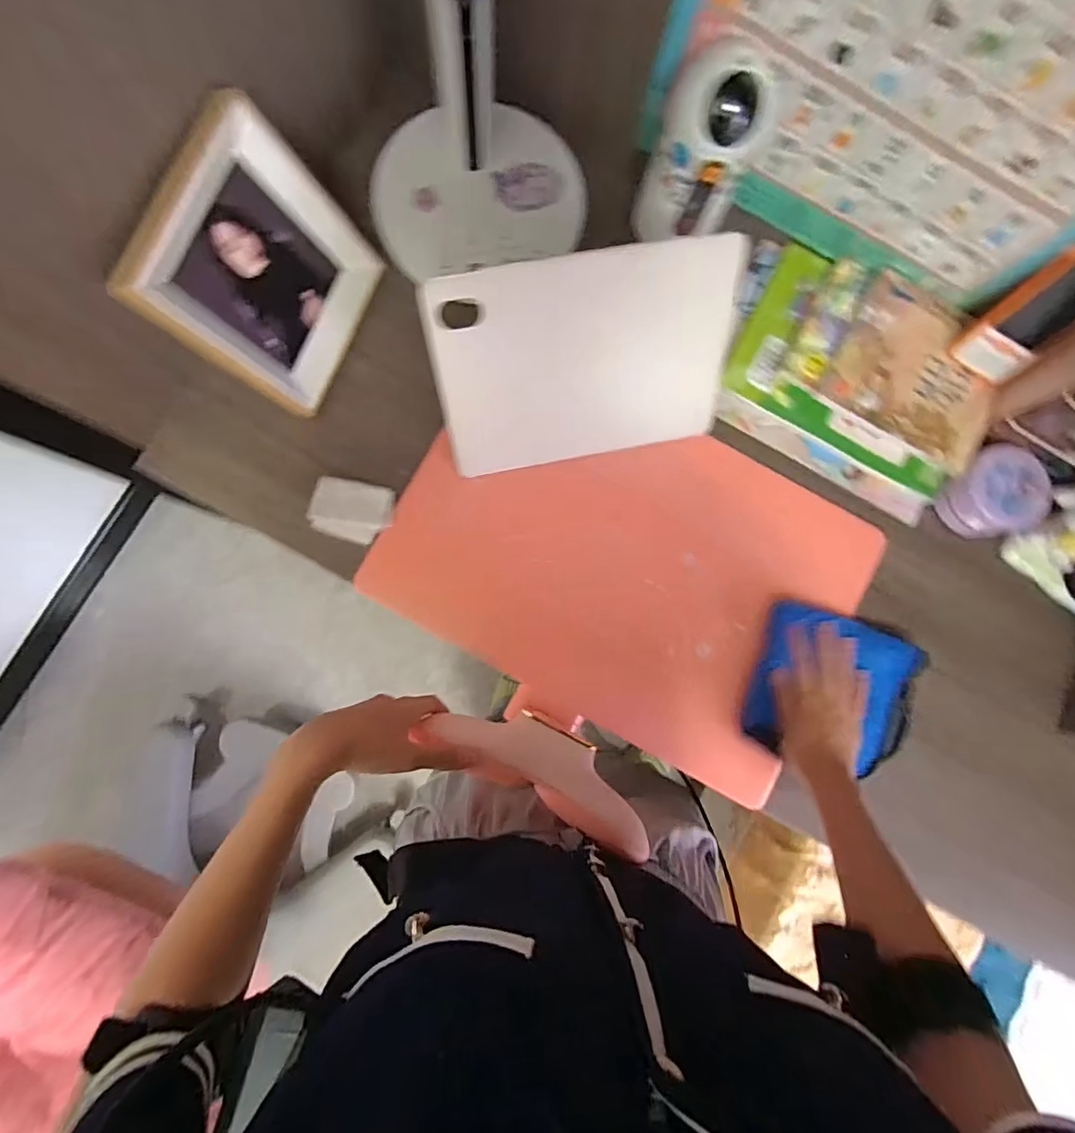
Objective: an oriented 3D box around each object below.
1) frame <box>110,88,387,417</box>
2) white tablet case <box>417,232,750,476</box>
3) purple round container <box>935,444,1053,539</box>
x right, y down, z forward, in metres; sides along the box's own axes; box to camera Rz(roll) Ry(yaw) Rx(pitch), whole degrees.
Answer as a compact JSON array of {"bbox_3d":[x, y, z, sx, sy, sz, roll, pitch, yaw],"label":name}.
[{"bbox_3d":[-0.236,-0.258,0.474,0.021,0.177,0.185,19,83,30],"label":"frame"},{"bbox_3d":[0.047,-0.181,0.489,0.267,0.181,0.009,-12,44,-6],"label":"white tablet case"},{"bbox_3d":[0.472,-0.077,0.560,0.079,0.052,0.086,0,84,-4],"label":"purple round container"}]

